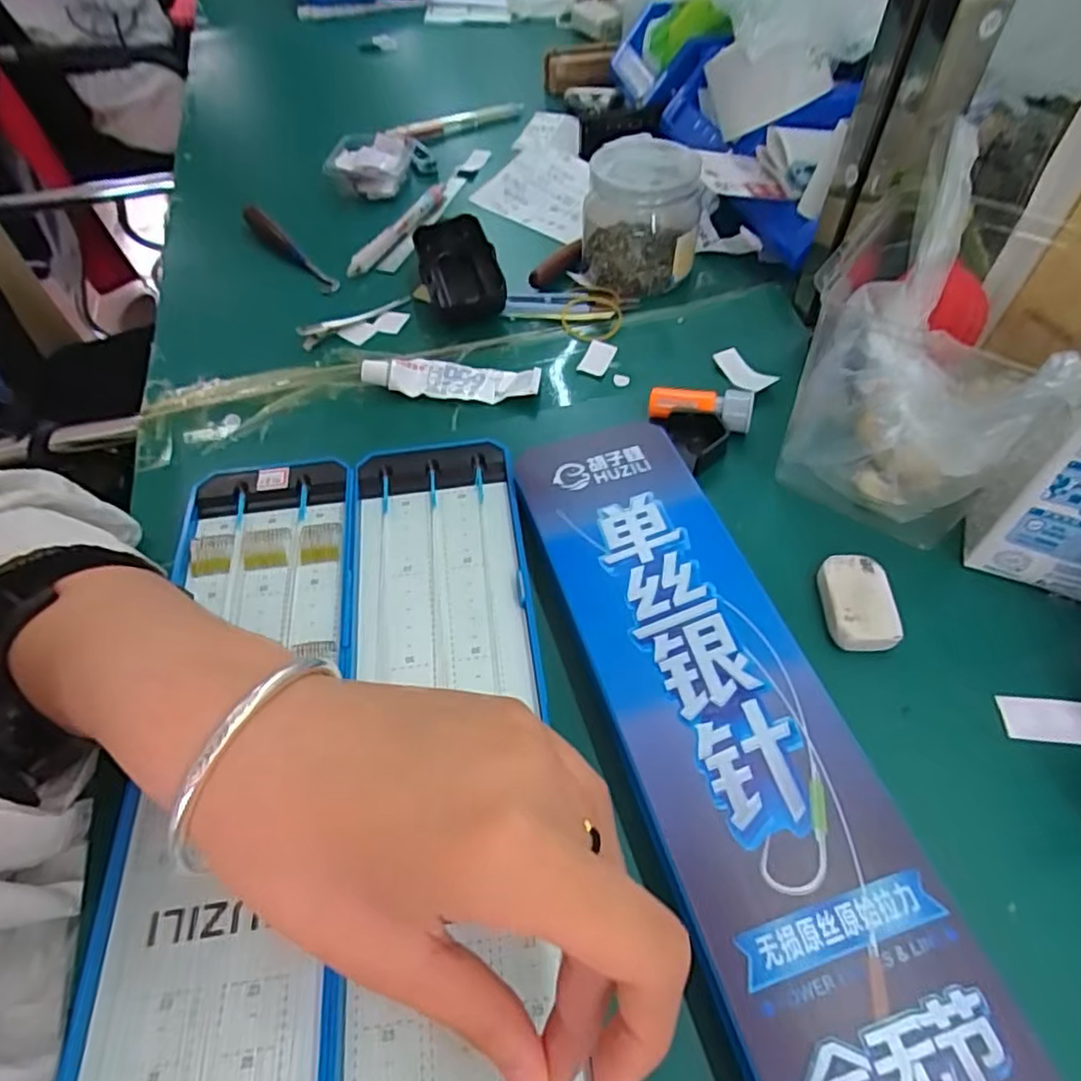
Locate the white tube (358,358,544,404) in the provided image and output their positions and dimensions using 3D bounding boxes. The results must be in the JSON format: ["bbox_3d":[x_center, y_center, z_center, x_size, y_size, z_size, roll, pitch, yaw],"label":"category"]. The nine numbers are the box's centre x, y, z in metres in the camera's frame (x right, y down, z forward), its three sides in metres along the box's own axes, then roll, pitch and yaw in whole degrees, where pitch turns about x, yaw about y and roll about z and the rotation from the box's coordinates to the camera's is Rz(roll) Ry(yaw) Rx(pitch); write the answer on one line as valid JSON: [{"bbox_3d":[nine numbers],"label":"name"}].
[{"bbox_3d":[-0.057,-0.105,0.416,0.112,0.012,0.028,5,53,6],"label":"white tube"}]

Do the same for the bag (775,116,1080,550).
[{"bbox_3d":[0.199,-0.097,0.332,0.108,0.133,0.132,30,60,22],"label":"bag"}]

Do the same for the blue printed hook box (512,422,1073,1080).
[{"bbox_3d":[0.093,0.118,0.241,0.088,0.023,0.431,-14,54,-9],"label":"blue printed hook box"}]

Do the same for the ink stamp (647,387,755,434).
[{"bbox_3d":[0.093,-0.077,0.384,0.059,0.020,0.018,10,54,9],"label":"ink stamp"}]

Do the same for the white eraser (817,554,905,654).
[{"bbox_3d":[0.150,0.030,0.313,0.031,0.017,0.047,2,53,3],"label":"white eraser"}]

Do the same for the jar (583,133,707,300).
[{"bbox_3d":[0.072,-0.230,0.464,0.079,0.070,0.089,10,54,9],"label":"jar"}]

